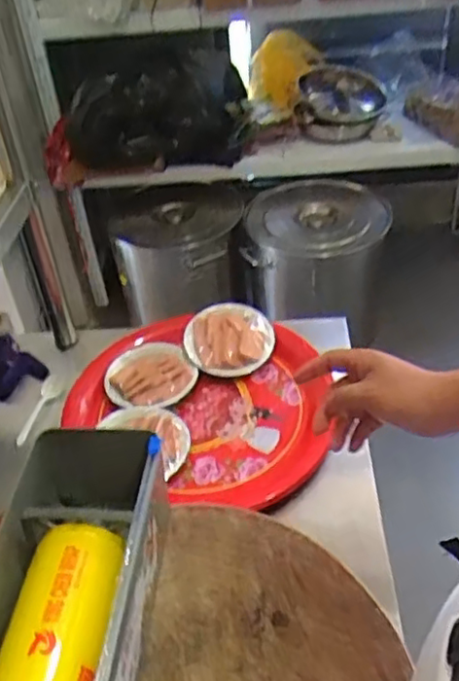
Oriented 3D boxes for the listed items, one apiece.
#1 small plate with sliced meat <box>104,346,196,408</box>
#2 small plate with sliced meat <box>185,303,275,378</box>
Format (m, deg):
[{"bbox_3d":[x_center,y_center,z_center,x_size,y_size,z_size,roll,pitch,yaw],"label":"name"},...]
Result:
[{"bbox_3d":[-0.118,0.051,0.978,0.129,0.022,0.129,-3,41,3],"label":"small plate with sliced meat"},{"bbox_3d":[0.000,-0.007,1.015,0.131,0.051,0.130,-3,41,3],"label":"small plate with sliced meat"}]

